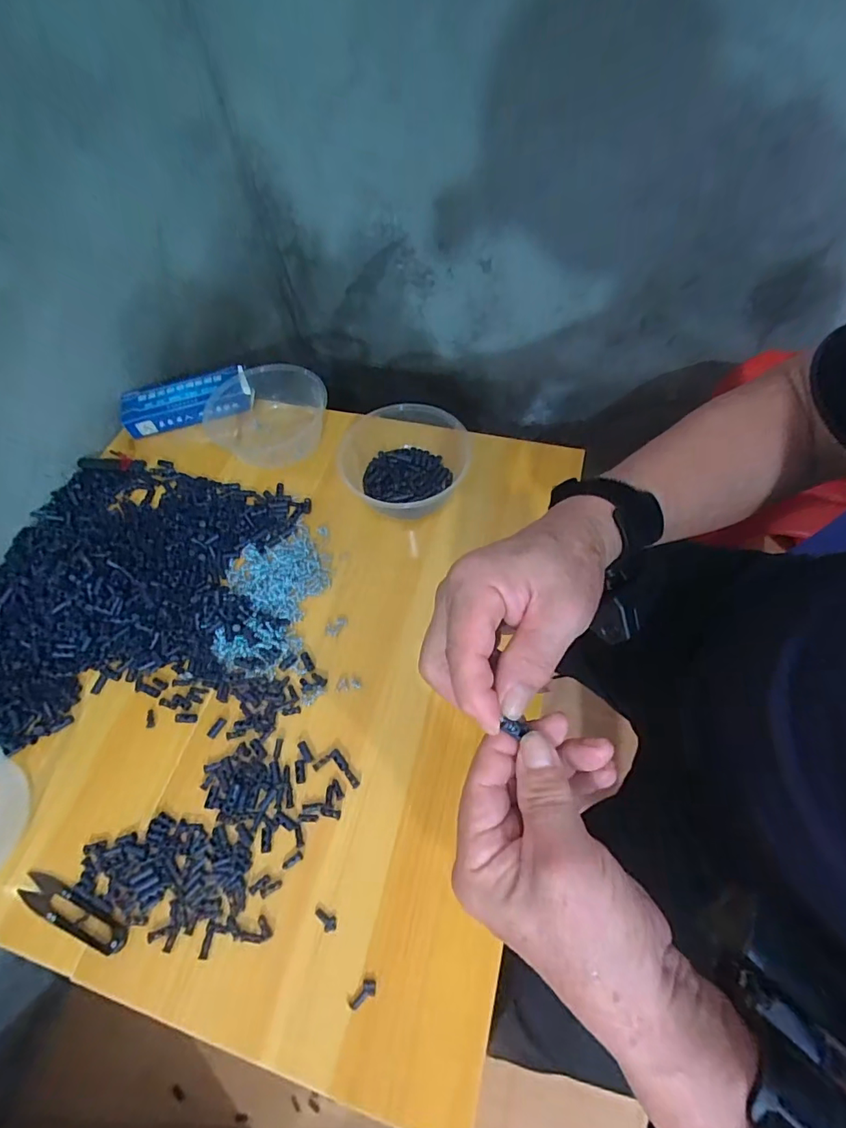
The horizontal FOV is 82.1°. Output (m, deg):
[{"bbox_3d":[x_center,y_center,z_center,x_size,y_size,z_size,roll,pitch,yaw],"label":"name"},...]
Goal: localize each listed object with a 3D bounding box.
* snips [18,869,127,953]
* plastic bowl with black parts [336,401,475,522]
[{"bbox_3d":[-0.267,0.266,0.372,0.101,0.008,0.023,16,62,11],"label":"snips"},{"bbox_3d":[-0.023,-0.108,0.538,0.136,0.065,0.148,-1,60,2],"label":"plastic bowl with black parts"}]

